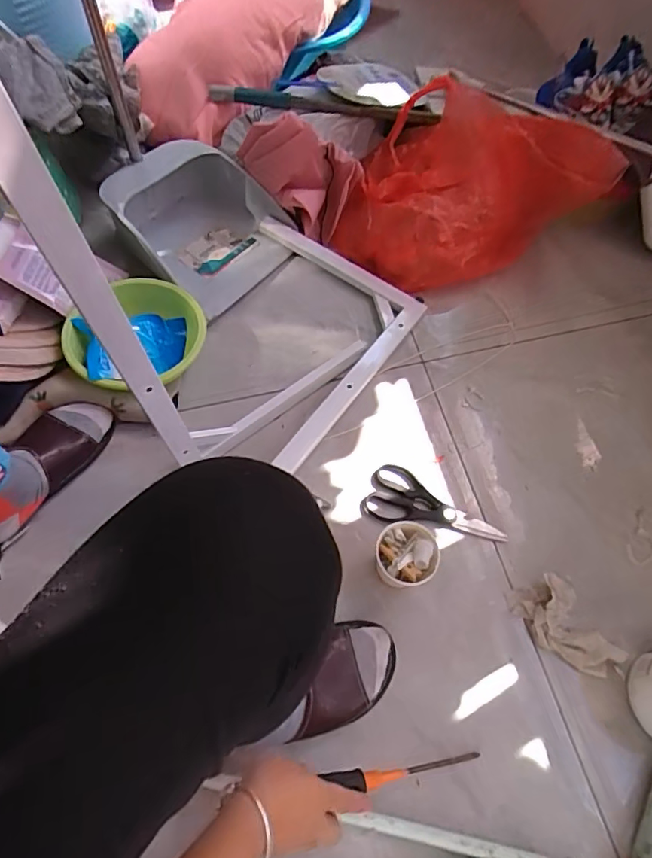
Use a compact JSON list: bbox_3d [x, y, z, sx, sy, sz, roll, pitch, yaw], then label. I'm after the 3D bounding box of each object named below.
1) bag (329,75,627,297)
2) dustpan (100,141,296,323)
[{"bbox_3d":[0.201,-0.401,0.842,0.377,0.198,0.264,-12,65,-7],"label":"bag"},{"bbox_3d":[-0.205,-0.343,0.865,0.244,0.139,0.268,-34,69,-16],"label":"dustpan"}]

